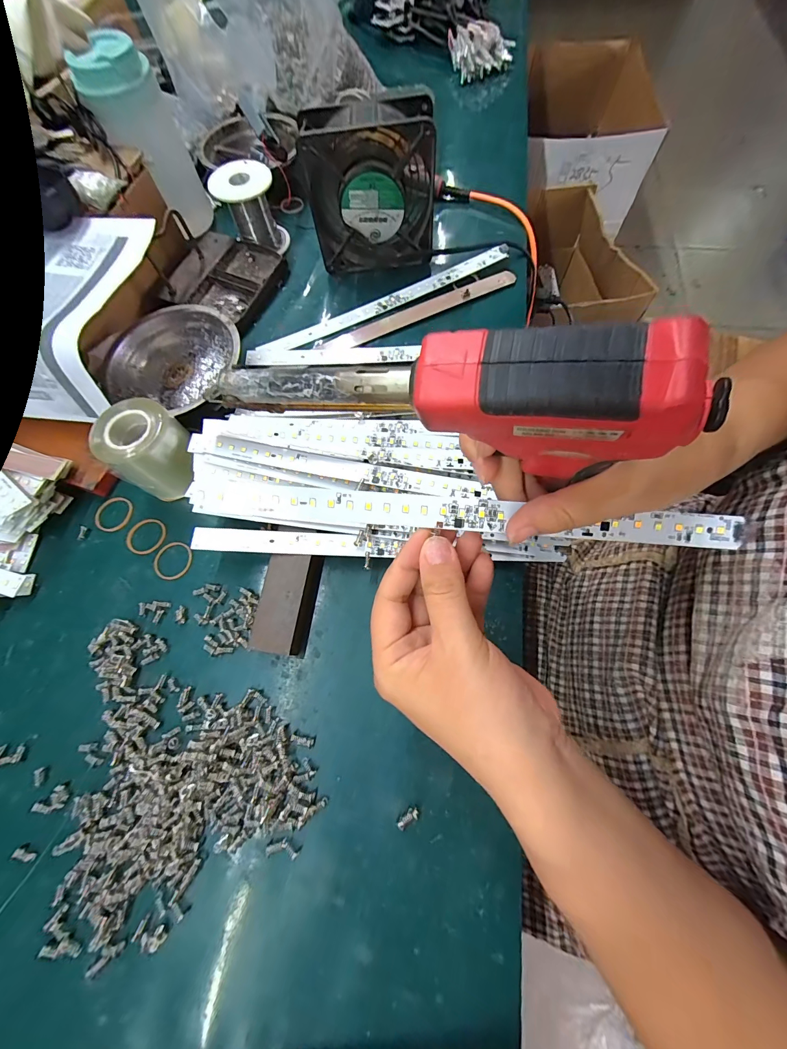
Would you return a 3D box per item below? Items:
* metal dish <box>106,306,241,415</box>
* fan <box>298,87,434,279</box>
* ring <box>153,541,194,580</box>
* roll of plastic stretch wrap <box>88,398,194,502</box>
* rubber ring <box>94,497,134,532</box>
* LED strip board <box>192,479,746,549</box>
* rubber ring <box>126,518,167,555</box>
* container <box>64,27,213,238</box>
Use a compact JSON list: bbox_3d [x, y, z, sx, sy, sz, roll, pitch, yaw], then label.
[{"bbox_3d":[-0.205,-0.153,0.349,0.113,0.038,0.113,-1,69,2],"label":"metal dish"},{"bbox_3d":[-0.024,-0.325,0.360,0.121,0.120,0.052,-8,69,0],"label":"fan"},{"bbox_3d":[-0.185,0.030,0.302,0.033,0.004,0.032,-1,69,2],"label":"ring"},{"bbox_3d":[-0.195,-0.059,0.299,0.059,0.069,0.053,-42,73,-12],"label":"roll of plastic stretch wrap"},{"bbox_3d":[-0.248,-0.009,0.320,0.030,0.004,0.032,-1,69,2],"label":"rubber ring"},{"bbox_3d":[0.034,-0.006,0.191,0.278,0.004,0.018,4,92,2],"label":"LED strip board"},{"bbox_3d":[-0.214,0.009,0.311,0.033,0.004,0.032,-1,69,2],"label":"rubber ring"},{"bbox_3d":[-0.255,-0.395,0.387,0.049,0.142,0.061,22,72,11],"label":"container"}]

